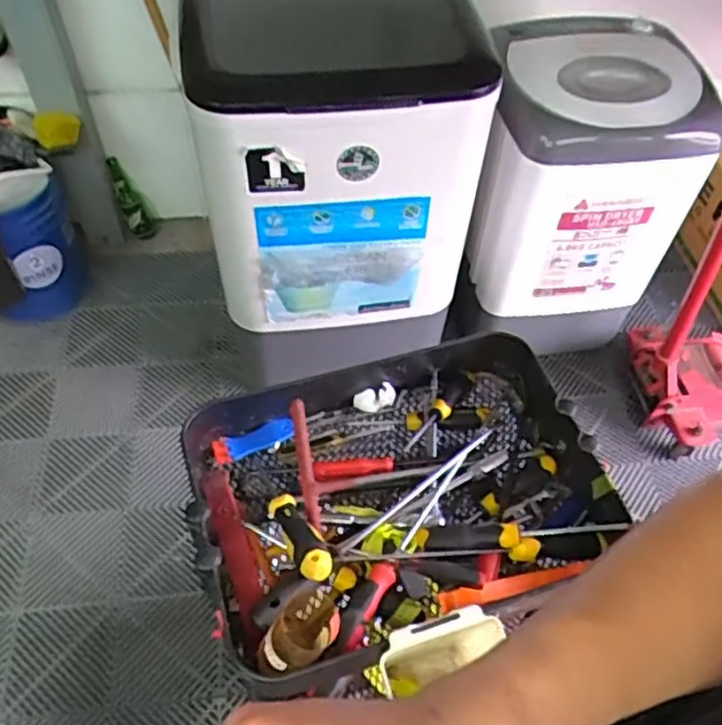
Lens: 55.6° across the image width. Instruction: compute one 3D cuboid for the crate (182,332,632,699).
[{"bbox_3d":[0.041,0.151,0.764,0.434,0.118,0.319,-15,55,-13],"label":"crate"}]

